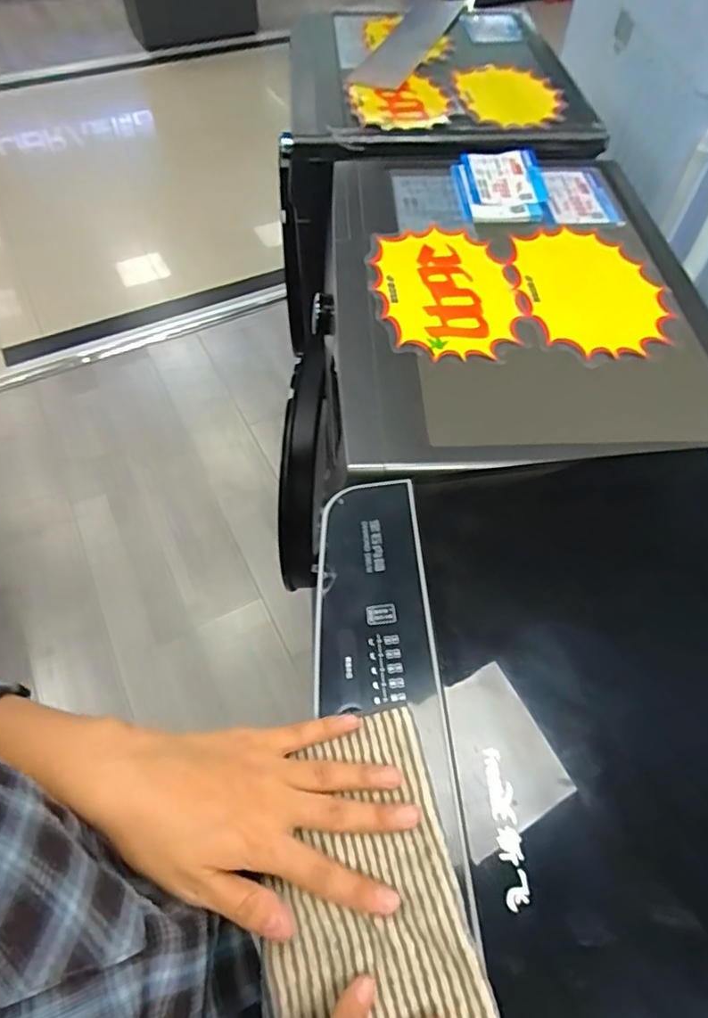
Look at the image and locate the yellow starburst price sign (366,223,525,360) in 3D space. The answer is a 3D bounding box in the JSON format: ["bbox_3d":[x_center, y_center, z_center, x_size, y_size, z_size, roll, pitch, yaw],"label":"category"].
[{"bbox_3d":[0.108,-0.268,0.671,0.156,0.009,0.247,-4,55,-7],"label":"yellow starburst price sign"}]

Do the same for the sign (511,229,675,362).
[{"bbox_3d":[0.289,-0.270,0.682,0.171,0.009,0.247,-8,54,-6],"label":"sign"}]

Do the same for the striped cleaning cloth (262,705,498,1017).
[{"bbox_3d":[0.007,0.230,0.286,0.109,0.016,0.222,-16,56,-1],"label":"striped cleaning cloth"}]

